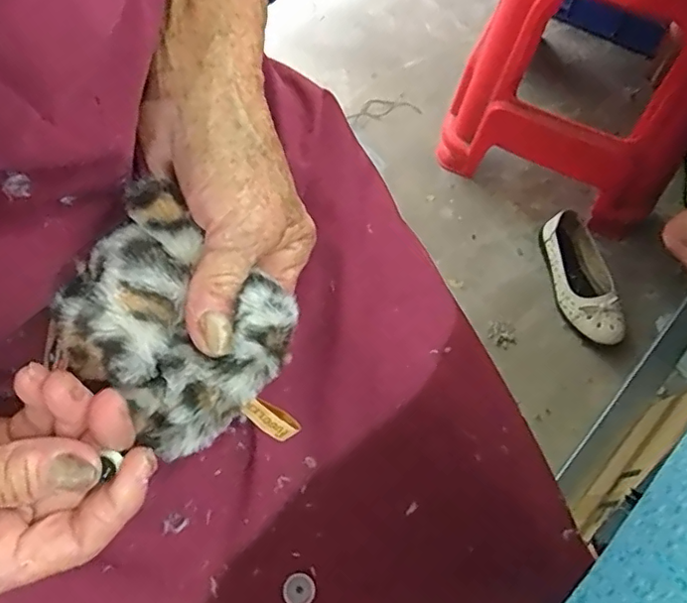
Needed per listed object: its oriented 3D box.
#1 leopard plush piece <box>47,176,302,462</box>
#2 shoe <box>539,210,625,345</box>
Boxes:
[{"bbox_3d":[-0.067,0.018,0.241,0.111,0.021,0.092,37,97,-3],"label":"leopard plush piece"},{"bbox_3d":[0.412,-0.038,0.987,0.085,0.073,0.238,-10,69,-3],"label":"shoe"}]

